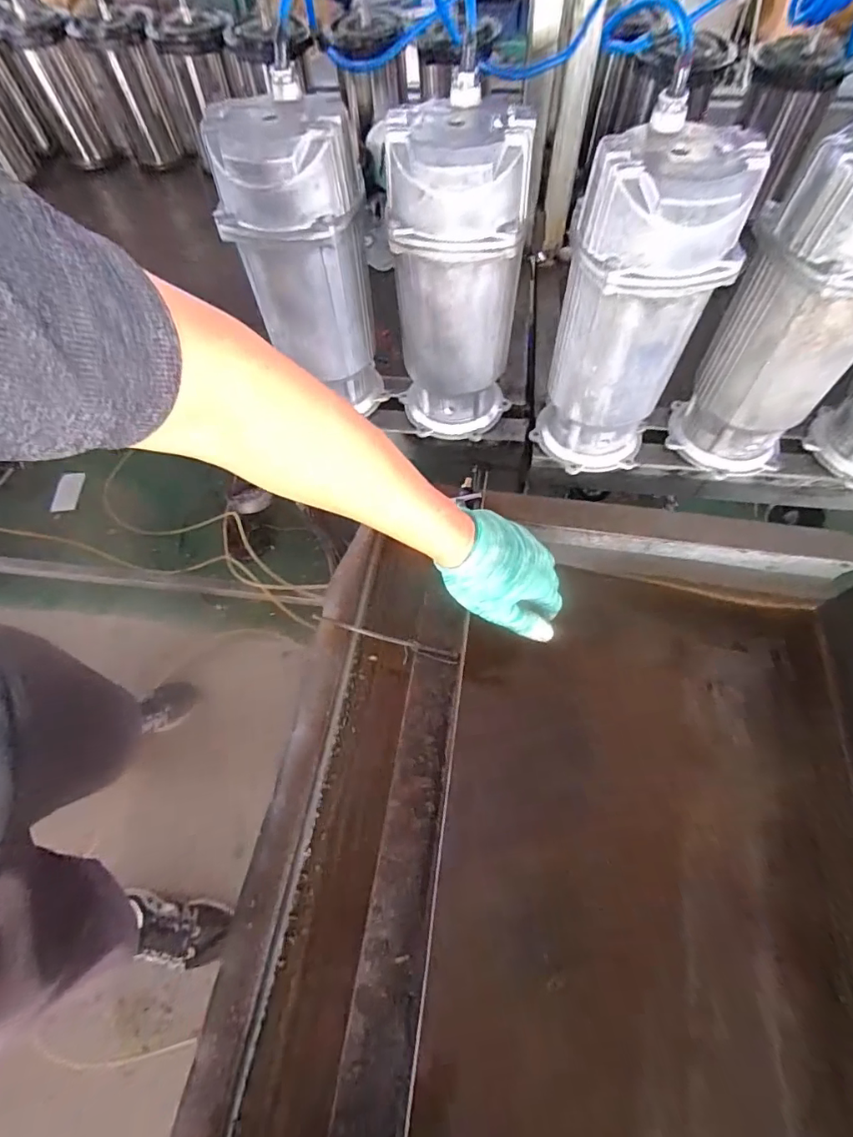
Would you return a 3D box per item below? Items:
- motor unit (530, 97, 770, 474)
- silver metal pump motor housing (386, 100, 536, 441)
[{"bbox_3d":[0.192,-0.235,0.495,0.132,0.291,0.114,18,63,12],"label":"motor unit"},{"bbox_3d":[0.030,-0.280,0.524,0.123,0.292,0.104,5,61,5],"label":"silver metal pump motor housing"}]

